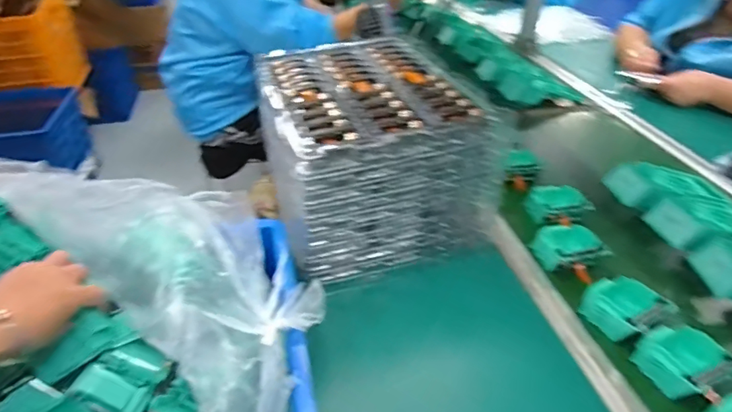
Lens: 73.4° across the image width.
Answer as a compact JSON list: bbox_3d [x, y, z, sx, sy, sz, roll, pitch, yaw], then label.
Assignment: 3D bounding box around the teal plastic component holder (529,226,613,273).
[{"bbox_3d":[0.283,0.060,0.700,0.087,0.034,0.075,-5,36,-3],"label":"teal plastic component holder"}]

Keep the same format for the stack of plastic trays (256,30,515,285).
[{"bbox_3d":[-0.011,-0.101,0.770,0.274,0.196,0.389,-14,38,-15],"label":"stack of plastic trays"}]

